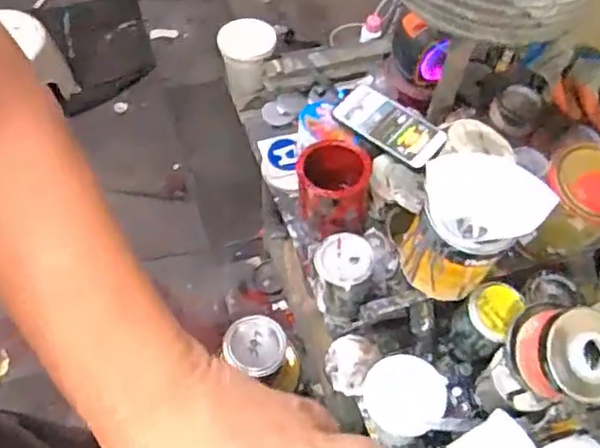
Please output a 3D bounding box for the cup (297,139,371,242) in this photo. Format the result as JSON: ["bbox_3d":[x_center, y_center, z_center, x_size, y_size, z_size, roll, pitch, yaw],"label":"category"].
[{"bbox_3d":[0.048,-0.053,0.923,0.098,0.106,0.113,5,56,-1],"label":"cup"}]

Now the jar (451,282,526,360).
[{"bbox_3d":[0.234,0.125,0.830,0.067,0.097,0.069,32,60,16],"label":"jar"}]

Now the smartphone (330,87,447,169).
[{"bbox_3d":[0.127,-0.142,0.937,0.162,0.015,0.072,36,75,20],"label":"smartphone"}]

